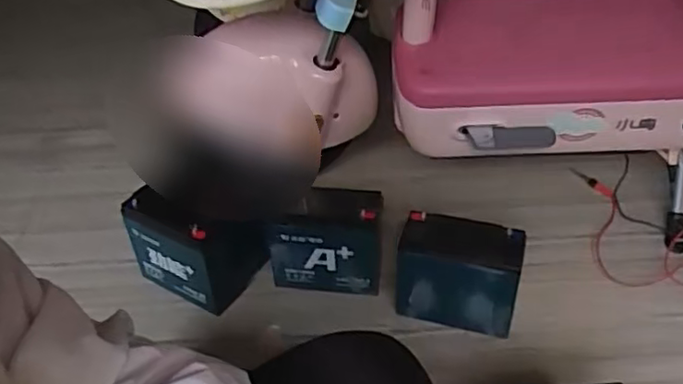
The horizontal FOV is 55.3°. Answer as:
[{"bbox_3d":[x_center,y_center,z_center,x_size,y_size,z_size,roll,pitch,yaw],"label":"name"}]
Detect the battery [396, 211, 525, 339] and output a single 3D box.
[{"bbox_3d":[0.181,0.132,1.018,0.181,0.175,0.077,10,41,14],"label":"battery"}]

